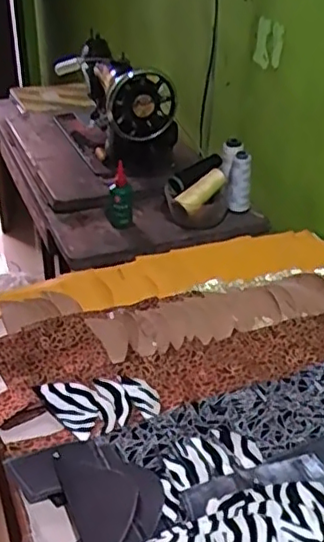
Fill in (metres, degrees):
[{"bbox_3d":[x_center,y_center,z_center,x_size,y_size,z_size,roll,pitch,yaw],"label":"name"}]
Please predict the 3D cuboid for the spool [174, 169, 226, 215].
[{"bbox_3d":[0.076,-0.148,1.150,0.036,0.032,0.110,27,58,37],"label":"spool"}]

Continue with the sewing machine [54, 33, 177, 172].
[{"bbox_3d":[-0.101,-0.355,1.367,0.154,0.215,0.394,-13,36,-20],"label":"sewing machine"}]

